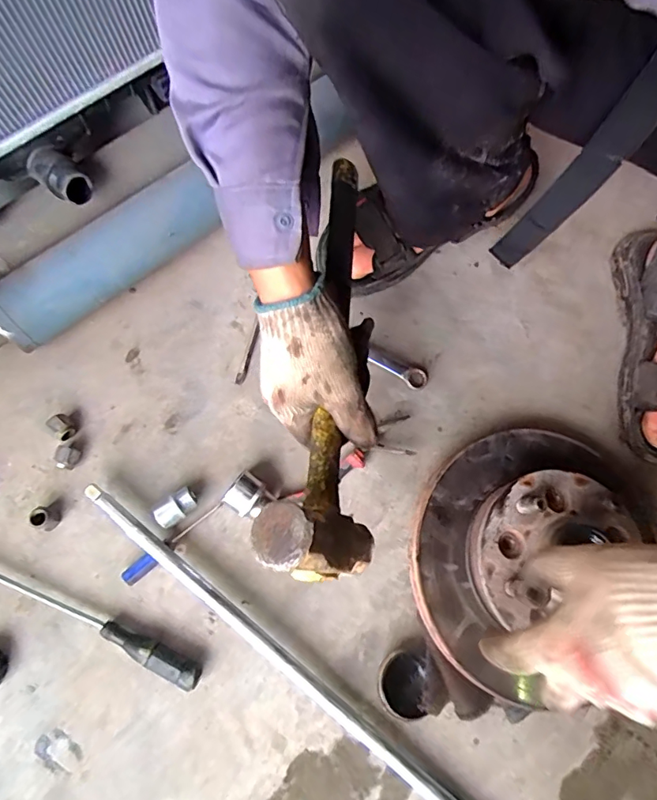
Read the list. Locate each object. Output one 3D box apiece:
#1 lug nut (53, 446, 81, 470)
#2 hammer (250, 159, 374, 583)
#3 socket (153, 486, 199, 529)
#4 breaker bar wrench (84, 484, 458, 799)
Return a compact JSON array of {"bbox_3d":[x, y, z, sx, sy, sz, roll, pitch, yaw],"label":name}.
[{"bbox_3d":[-0.270,0.059,0.510,0.024,0.019,0.022,1,72,-2],"label":"lug nut"},{"bbox_3d":[0.005,-0.046,0.396,0.078,0.076,0.353,5,69,0],"label":"hammer"},{"bbox_3d":[-0.151,0.107,0.493,0.043,0.023,0.021,-42,78,-13],"label":"socket"},{"bbox_3d":[-0.047,0.257,0.452,0.498,0.034,0.071,41,76,10],"label":"breaker bar wrench"}]

